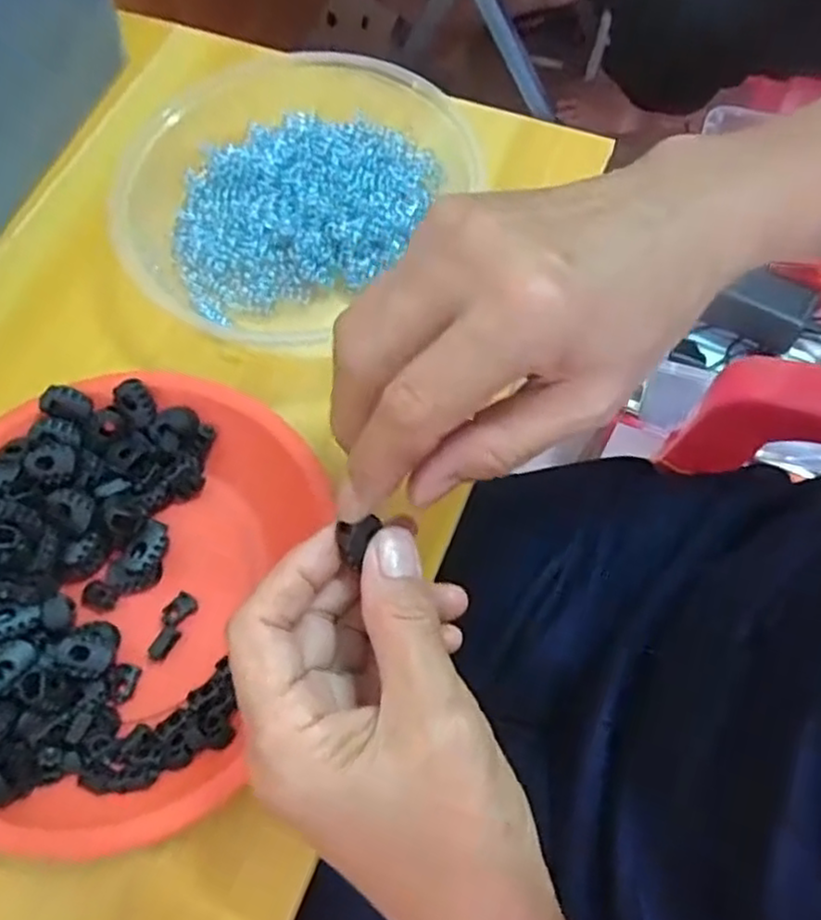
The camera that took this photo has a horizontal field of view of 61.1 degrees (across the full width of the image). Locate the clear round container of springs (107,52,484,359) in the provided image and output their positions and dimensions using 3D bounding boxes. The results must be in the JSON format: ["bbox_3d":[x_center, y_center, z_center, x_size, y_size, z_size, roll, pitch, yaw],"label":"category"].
[{"bbox_3d":[-0.078,-0.153,0.385,0.171,0.045,0.184,-1,66,3],"label":"clear round container of springs"}]

